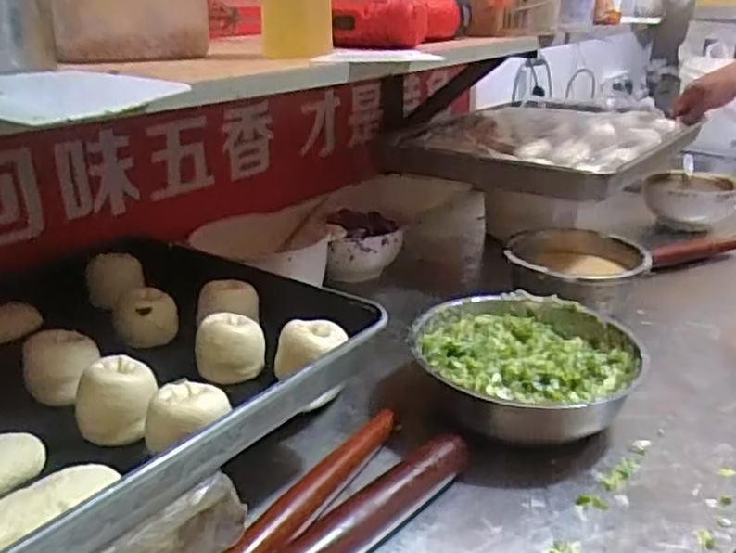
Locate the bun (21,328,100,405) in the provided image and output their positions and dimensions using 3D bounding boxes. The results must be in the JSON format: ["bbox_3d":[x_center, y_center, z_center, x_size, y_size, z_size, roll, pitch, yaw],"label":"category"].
[{"bbox_3d":[-0.250,0.074,0.549,0.056,0.044,0.056,-11,25,-22],"label":"bun"}]

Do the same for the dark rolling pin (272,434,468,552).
[{"bbox_3d":[-0.007,0.195,0.537,0.041,0.033,0.249,19,30,39],"label":"dark rolling pin"}]

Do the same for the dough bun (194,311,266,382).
[{"bbox_3d":[-0.118,0.061,0.587,0.053,0.049,0.053,0,23,2],"label":"dough bun"}]

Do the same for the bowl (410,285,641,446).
[{"bbox_3d":[0.163,0.096,0.719,0.225,0.067,0.230,-1,23,0],"label":"bowl"}]

